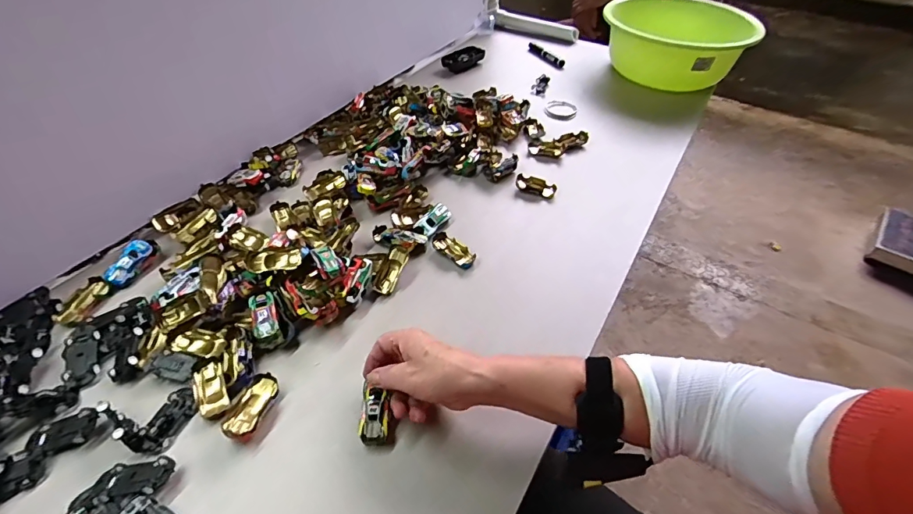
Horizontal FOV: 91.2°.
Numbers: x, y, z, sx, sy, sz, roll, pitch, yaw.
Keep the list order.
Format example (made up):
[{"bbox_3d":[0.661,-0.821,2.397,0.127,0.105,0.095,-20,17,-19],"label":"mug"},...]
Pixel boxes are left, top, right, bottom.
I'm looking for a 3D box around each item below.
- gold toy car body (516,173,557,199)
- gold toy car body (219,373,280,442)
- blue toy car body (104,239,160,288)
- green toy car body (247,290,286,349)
[{"bbox_3d":[0.126,-0.113,0.705,0.063,0.013,0.028,21,49,17],"label":"gold toy car body"},{"bbox_3d":[-0.200,0.146,0.440,0.029,0.017,0.066,10,46,8],"label":"gold toy car body"},{"bbox_3d":[-0.405,0.005,0.560,0.031,0.017,0.067,7,46,5],"label":"blue toy car body"},{"bbox_3d":[-0.213,0.069,0.501,0.028,0.020,0.064,-16,67,-17],"label":"green toy car body"}]

